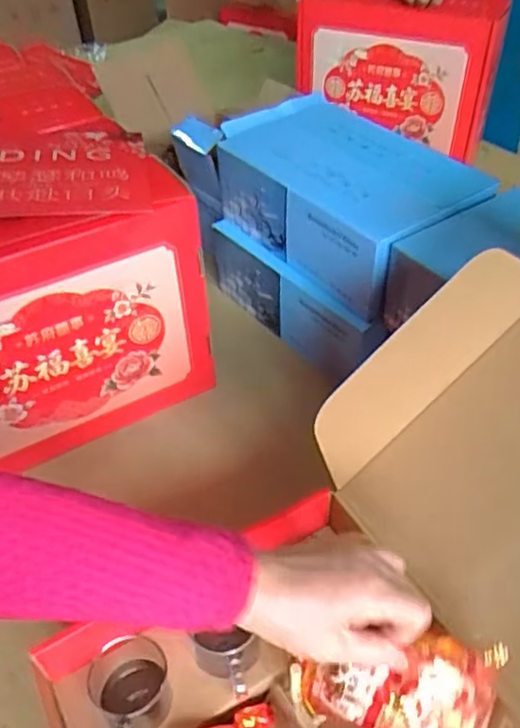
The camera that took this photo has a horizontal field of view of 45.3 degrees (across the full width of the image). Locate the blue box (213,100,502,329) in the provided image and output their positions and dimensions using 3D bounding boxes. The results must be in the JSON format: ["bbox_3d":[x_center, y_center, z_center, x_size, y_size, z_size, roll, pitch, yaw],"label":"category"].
[{"bbox_3d":[0.098,-0.217,0.797,0.199,0.101,0.332,-32,53,-26],"label":"blue box"}]

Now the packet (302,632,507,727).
[{"bbox_3d":[0.092,0.224,0.428,0.123,0.103,0.030,12,11,15],"label":"packet"}]

